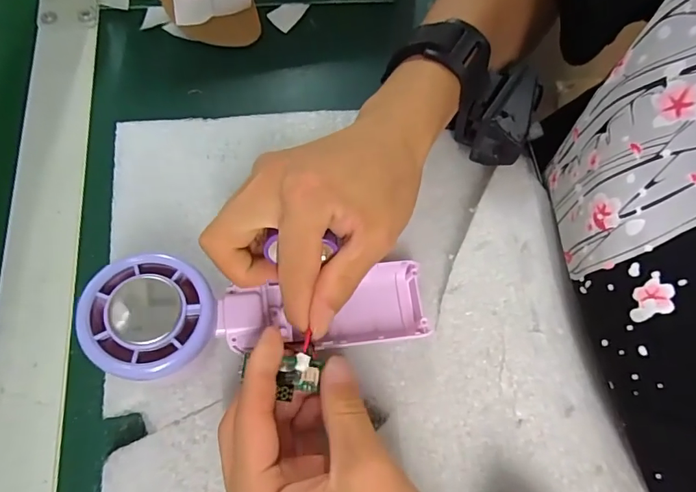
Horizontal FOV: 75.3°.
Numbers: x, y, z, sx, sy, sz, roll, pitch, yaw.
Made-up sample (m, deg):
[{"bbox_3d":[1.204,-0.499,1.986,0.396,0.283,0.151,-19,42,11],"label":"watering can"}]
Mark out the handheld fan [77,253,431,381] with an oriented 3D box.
[{"bbox_3d":[-0.037,0.031,0.224,0.164,0.028,0.050,2,66,-28],"label":"handheld fan"}]

